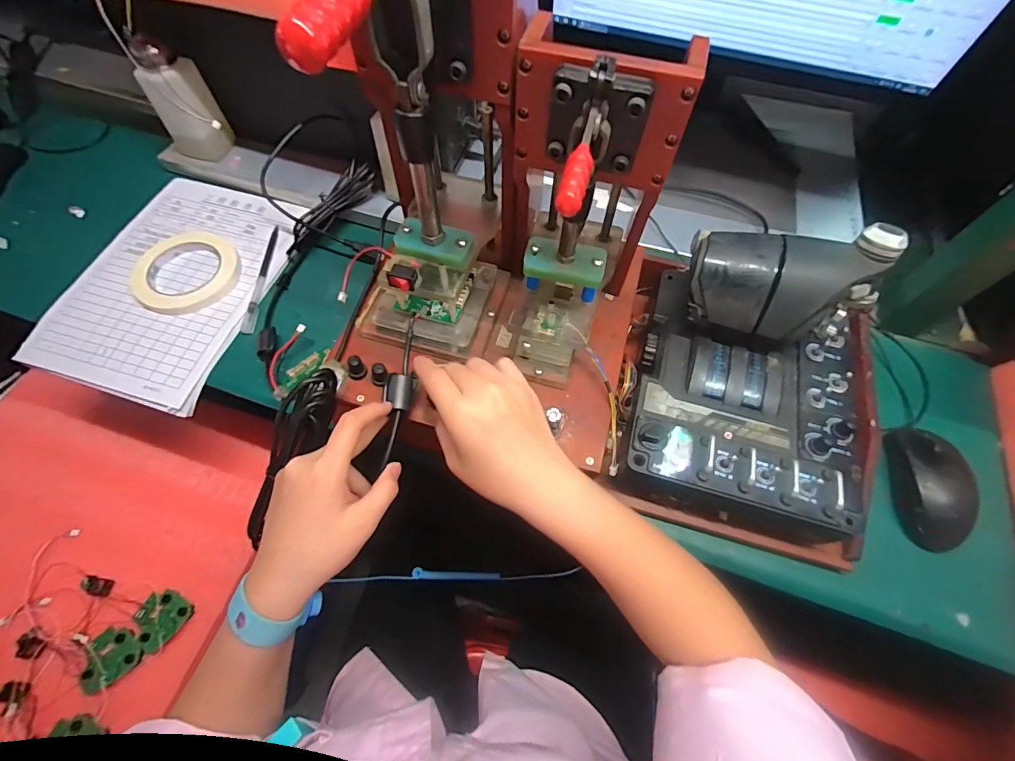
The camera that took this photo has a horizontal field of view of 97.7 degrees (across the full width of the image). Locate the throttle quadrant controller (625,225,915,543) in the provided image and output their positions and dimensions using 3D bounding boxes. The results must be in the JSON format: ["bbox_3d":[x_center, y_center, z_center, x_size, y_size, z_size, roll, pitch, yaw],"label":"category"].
[{"bbox_3d":[0.224,-0.001,0.386,0.208,0.138,0.227,16,63,7],"label":"throttle quadrant controller"}]

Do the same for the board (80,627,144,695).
[{"bbox_3d":[-0.418,0.289,0.465,0.054,0.007,0.049,-33,72,-28],"label":"board"}]

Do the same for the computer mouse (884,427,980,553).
[{"bbox_3d":[0.394,0.097,0.413,0.062,0.032,0.114,8,62,3],"label":"computer mouse"}]

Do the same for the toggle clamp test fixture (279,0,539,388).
[{"bbox_3d":[-0.067,-0.133,0.295,0.109,0.281,0.174,19,63,8],"label":"toggle clamp test fixture"}]

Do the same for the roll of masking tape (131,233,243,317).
[{"bbox_3d":[-0.375,-0.127,0.517,0.112,0.013,0.112,1,62,-1],"label":"roll of masking tape"}]

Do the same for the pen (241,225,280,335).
[{"bbox_3d":[-0.290,-0.122,0.528,0.013,0.012,0.151,2,62,0],"label":"pen"}]

